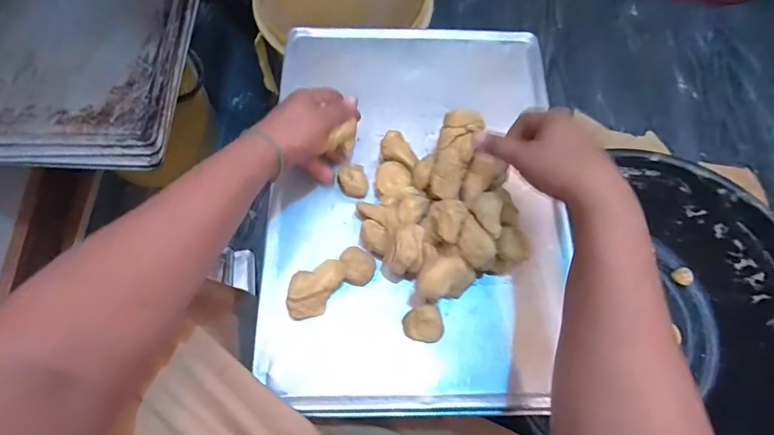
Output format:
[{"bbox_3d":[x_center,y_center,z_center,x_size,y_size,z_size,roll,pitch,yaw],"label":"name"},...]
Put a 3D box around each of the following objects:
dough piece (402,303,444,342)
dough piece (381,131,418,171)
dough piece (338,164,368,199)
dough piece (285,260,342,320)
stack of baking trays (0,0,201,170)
[{"bbox_3d":[0.035,0.106,0.407,0.037,0.025,0.034,-11,67,-5],"label":"dough piece"},{"bbox_3d":[0.012,-0.073,0.448,0.029,0.020,0.052,-31,71,-13],"label":"dough piece"},{"bbox_3d":[-0.036,-0.039,0.448,0.031,0.031,0.025,5,67,1],"label":"dough piece"},{"bbox_3d":[-0.072,0.071,0.408,0.035,0.039,0.065,33,70,13],"label":"dough piece"},{"bbox_3d":[-0.450,-0.282,0.585,0.325,0.056,0.454,1,67,0],"label":"stack of baking trays"}]

